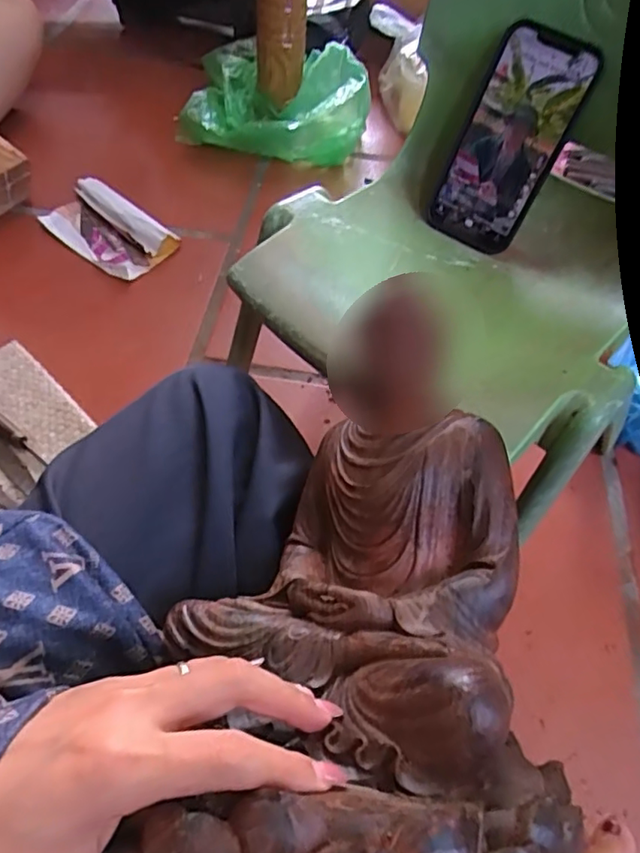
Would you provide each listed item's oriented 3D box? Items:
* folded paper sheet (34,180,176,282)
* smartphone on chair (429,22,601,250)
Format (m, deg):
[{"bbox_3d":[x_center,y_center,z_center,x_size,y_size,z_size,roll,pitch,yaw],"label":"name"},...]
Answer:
[{"bbox_3d":[-0.312,-0.291,0.860,0.201,0.033,0.105,35,61,18],"label":"folded paper sheet"},{"bbox_3d":[0.153,-0.228,0.481,0.078,0.161,0.014,28,36,8],"label":"smartphone on chair"}]

